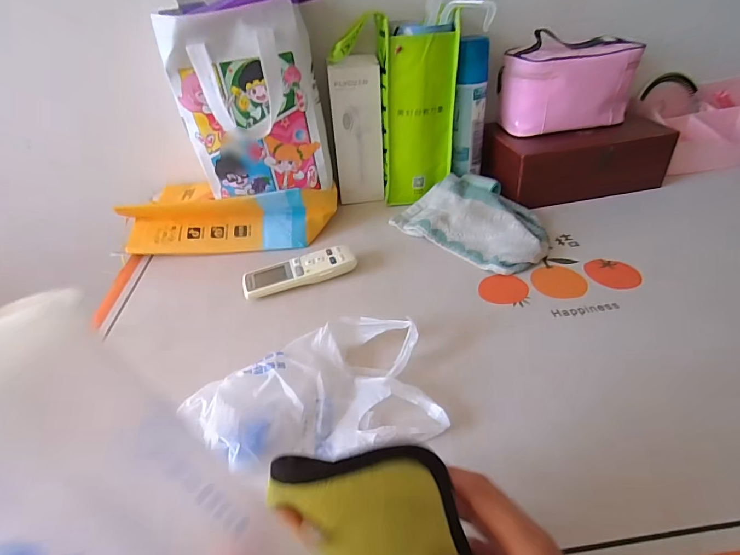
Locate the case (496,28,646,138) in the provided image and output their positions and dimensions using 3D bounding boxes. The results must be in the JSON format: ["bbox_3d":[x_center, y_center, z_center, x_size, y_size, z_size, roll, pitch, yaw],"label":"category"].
[{"bbox_3d":[0.311,-0.302,0.648,0.182,0.128,0.108,-10,37,-5],"label":"case"}]

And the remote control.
[{"bbox_3d":[-0.095,-0.008,0.550,0.150,0.021,0.047,-14,42,-11],"label":"remote control"}]

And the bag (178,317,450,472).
[{"bbox_3d":[-0.058,0.110,0.394,0.232,0.038,0.150,-8,41,-4],"label":"bag"}]

